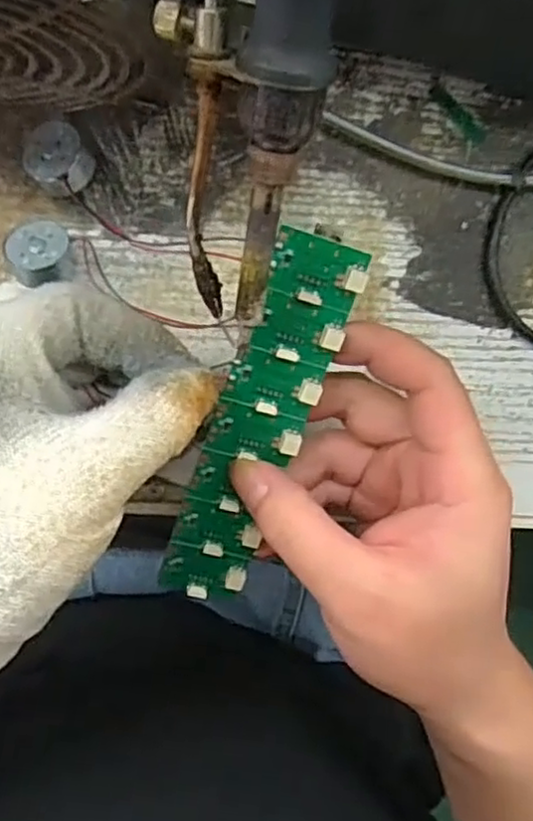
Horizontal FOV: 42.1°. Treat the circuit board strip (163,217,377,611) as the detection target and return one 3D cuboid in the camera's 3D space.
[{"bbox_3d":[-0.004,0.008,0.236,0.030,0.005,0.138,19,111,-9],"label":"circuit board strip"}]

